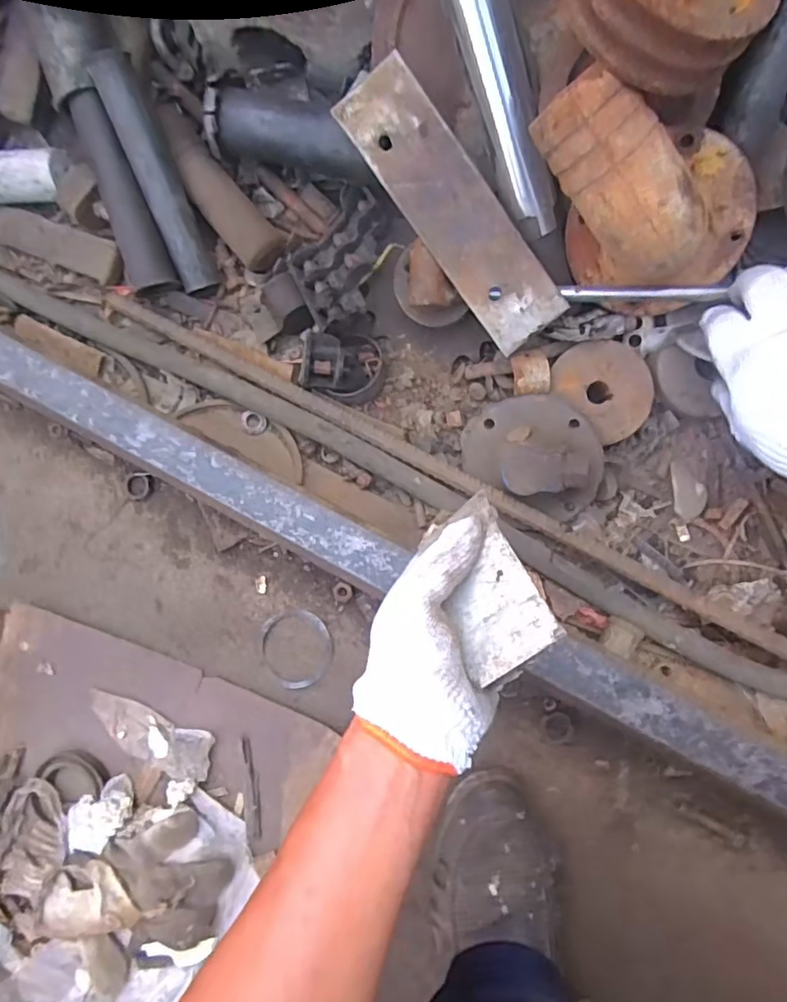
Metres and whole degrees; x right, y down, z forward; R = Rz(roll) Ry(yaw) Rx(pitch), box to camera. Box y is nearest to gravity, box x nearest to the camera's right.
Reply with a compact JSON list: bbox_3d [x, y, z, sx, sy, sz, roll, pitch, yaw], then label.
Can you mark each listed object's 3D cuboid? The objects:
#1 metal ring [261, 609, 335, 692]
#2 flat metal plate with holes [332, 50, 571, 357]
[{"bbox_3d":[-0.089,0.136,0.522,0.067,0.005,0.071,-1,86,8],"label":"metal ring"},{"bbox_3d":[0.047,-0.213,0.421,0.063,0.005,0.210,-36,103,12],"label":"flat metal plate with holes"}]

